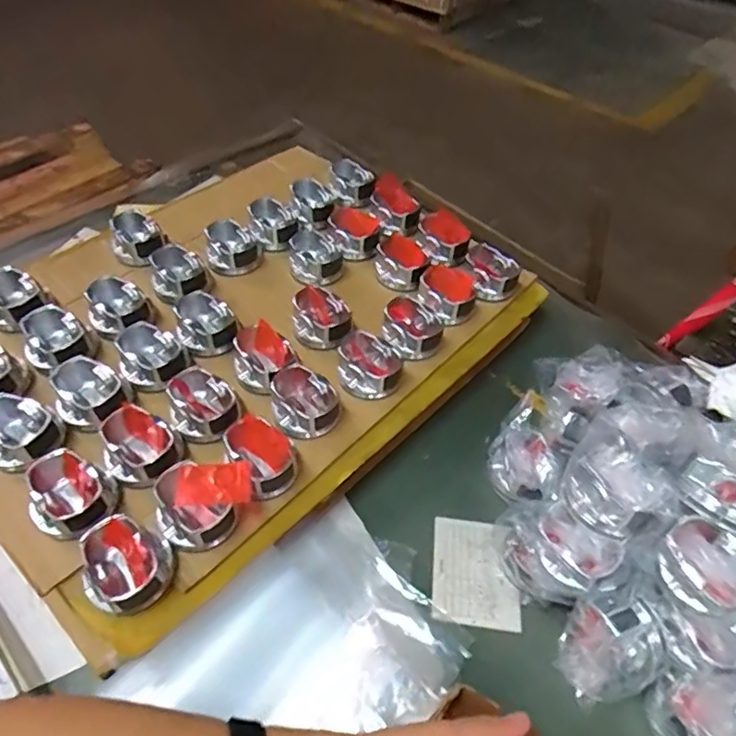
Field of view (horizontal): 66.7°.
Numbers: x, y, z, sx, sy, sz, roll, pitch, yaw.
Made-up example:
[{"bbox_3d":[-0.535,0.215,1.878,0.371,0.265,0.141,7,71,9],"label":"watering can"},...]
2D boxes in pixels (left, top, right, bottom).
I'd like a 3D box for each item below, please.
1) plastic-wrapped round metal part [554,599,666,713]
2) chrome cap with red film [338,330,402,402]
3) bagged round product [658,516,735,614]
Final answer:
[{"bbox_3d":[0.209,0.239,0.482,0.077,0.074,0.071,1,51,-1],"label":"plastic-wrapped round metal part"},{"bbox_3d":[0.002,-0.002,0.617,0.067,0.048,0.073,1,51,-1],"label":"chrome cap with red film"},{"bbox_3d":[0.283,0.158,0.455,0.070,0.053,0.075,-27,57,-22],"label":"bagged round product"}]

